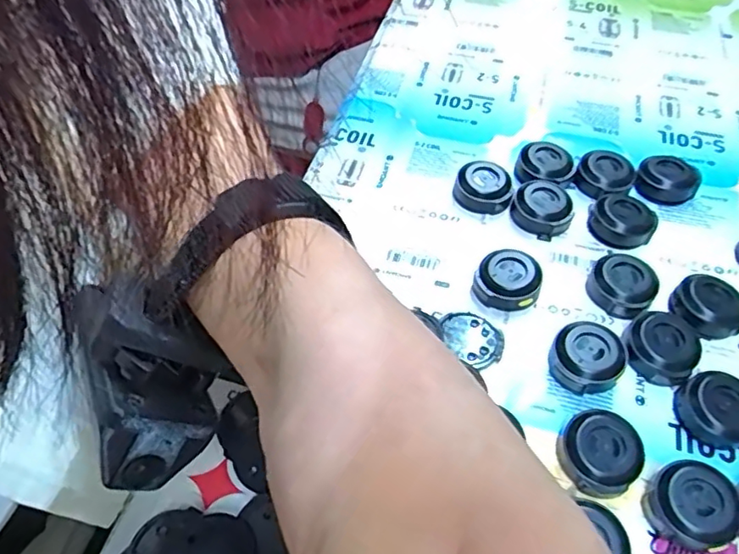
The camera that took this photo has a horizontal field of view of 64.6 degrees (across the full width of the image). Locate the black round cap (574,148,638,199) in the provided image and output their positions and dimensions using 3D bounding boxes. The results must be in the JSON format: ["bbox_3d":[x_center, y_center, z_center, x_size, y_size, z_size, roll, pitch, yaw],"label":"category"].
[{"bbox_3d":[0.128,-0.054,0.319,0.029,0.014,0.029,0,52,0],"label":"black round cap"}]

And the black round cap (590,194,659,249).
[{"bbox_3d":[0.129,-0.029,0.297,0.029,0.012,0.028,0,52,0],"label":"black round cap"}]

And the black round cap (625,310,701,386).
[{"bbox_3d":[0.124,0.030,0.249,0.027,0.015,0.027,16,54,13],"label":"black round cap"}]

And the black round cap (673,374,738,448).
[{"bbox_3d":[0.140,0.054,0.234,0.026,0.015,0.029,-26,56,-18],"label":"black round cap"}]

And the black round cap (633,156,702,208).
[{"bbox_3d":[0.159,-0.050,0.315,0.030,0.018,0.030,0,52,0],"label":"black round cap"}]

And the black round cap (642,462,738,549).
[{"bbox_3d":[0.116,0.083,0.210,0.029,0.015,0.028,0,52,0],"label":"black round cap"}]

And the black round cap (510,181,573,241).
[{"bbox_3d":[0.089,-0.036,0.302,0.029,0.012,0.028,0,52,0],"label":"black round cap"}]

